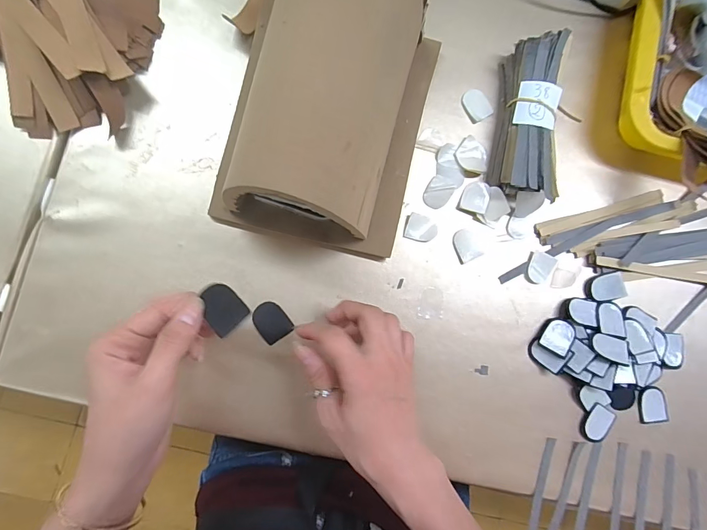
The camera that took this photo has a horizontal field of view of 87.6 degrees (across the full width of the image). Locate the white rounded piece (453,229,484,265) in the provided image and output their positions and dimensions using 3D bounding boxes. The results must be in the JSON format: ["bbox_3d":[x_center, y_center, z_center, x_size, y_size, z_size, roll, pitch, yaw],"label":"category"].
[{"bbox_3d":[0.105,-0.018,0.341,0.023,0.004,0.029,-24,90,-7],"label":"white rounded piece"}]

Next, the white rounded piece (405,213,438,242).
[{"bbox_3d":[0.063,-0.033,0.337,0.028,0.004,0.023,16,85,-6],"label":"white rounded piece"}]

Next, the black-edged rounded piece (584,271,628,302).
[{"bbox_3d":[0.240,0.022,0.349,0.034,0.011,0.024,-11,88,-7],"label":"black-edged rounded piece"}]

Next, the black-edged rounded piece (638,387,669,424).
[{"bbox_3d":[0.289,0.135,0.353,0.030,0.004,0.034,-4,87,-7],"label":"black-edged rounded piece"}]

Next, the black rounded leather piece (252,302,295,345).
[{"bbox_3d":[-0.071,0.049,0.320,0.027,0.004,0.034,-35,93,-5],"label":"black rounded leather piece"}]

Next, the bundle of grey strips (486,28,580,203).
[{"bbox_3d":[0.161,-0.132,0.332,0.055,0.033,0.142,3,87,-7],"label":"bundle of grey strips"}]

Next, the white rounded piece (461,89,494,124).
[{"bbox_3d":[0.119,-0.154,0.354,0.025,0.004,0.030,-31,91,-7],"label":"white rounded piece"}]

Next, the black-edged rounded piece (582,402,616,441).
[{"bbox_3d":[0.230,0.149,0.345,0.025,0.004,0.034,30,84,-4],"label":"black-edged rounded piece"}]

